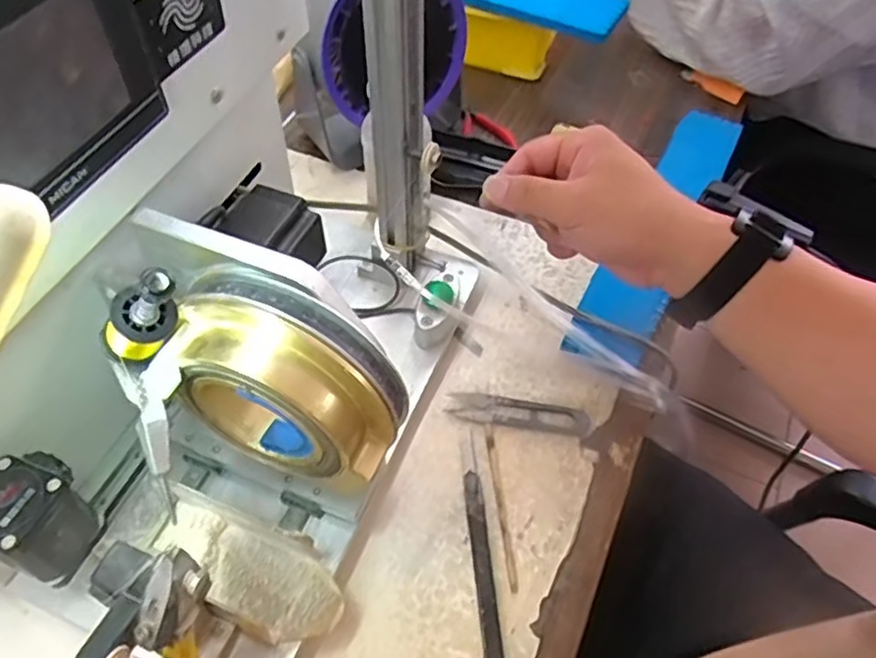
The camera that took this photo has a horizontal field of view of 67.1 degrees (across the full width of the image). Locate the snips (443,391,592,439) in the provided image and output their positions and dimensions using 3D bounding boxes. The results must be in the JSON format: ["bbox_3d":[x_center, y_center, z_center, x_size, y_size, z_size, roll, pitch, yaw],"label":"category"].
[{"bbox_3d":[0.059,0.061,0.483,0.103,0.008,0.024,8,54,4],"label":"snips"}]

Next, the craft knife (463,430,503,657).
[{"bbox_3d":[0.026,0.139,0.426,0.013,0.007,0.154,-3,54,-4],"label":"craft knife"}]

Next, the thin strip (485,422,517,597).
[{"bbox_3d":[0.042,0.115,0.443,0.006,0.004,0.114,-4,54,-5],"label":"thin strip"}]

